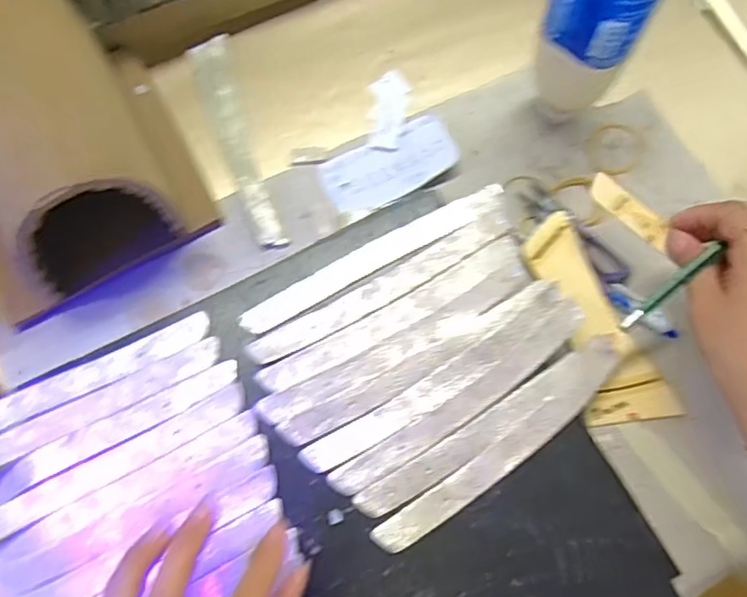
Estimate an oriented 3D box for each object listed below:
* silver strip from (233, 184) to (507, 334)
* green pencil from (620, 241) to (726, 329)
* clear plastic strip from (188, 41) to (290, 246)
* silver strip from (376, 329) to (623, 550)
[{"bbox_3d":[0.003,-0.027,0.402,0.195,0.006,0.019,-28,75,-6],"label":"silver strip"},{"bbox_3d":[0.210,-0.030,0.365,0.142,0.010,0.007,-42,77,8],"label":"green pencil"},{"bbox_3d":[-0.109,-0.126,0.471,0.031,0.008,0.195,-16,73,-8],"label":"clear plastic strip"},{"bbox_3d":[0.084,0.089,0.363,0.192,0.004,0.024,-37,78,-10],"label":"silver strip"}]

